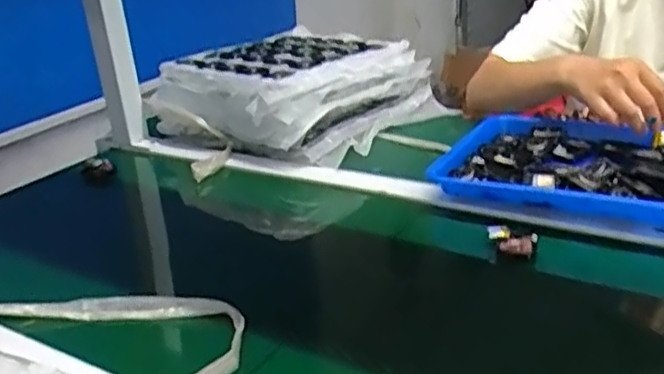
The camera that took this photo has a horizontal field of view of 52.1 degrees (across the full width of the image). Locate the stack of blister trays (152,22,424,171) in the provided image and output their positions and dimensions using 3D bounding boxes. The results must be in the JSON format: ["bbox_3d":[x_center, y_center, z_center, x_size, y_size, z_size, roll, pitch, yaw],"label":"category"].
[{"bbox_3d":[-0.053,-0.155,1.084,0.330,0.122,0.337,15,31,38],"label":"stack of blister trays"}]

